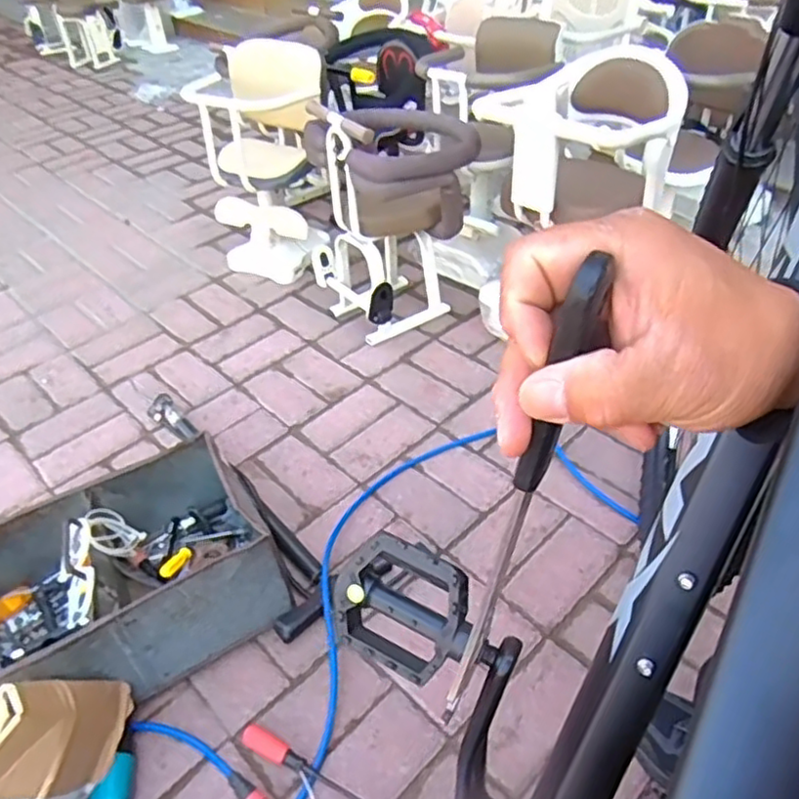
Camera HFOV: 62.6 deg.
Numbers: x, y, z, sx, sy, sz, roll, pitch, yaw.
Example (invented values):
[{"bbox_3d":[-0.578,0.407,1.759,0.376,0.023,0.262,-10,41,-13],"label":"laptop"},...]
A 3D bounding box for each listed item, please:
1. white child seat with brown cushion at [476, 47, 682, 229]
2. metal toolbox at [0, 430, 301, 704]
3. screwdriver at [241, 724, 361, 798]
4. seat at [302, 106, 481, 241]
[{"bbox_3d":[0.328,-0.510,1.253,0.338,0.247,0.266,32,48,21],"label":"white child seat with brown cushion"},{"bbox_3d":[-0.387,0.255,0.934,0.427,0.186,0.291,-25,49,-25],"label":"metal toolbox"},{"bbox_3d":[-0.115,0.474,0.836,0.199,0.030,0.027,25,46,15],"label":"screwdriver"},{"bbox_3d":[-0.022,-0.481,1.368,0.336,0.214,0.310,4,44,-6],"label":"seat"}]

